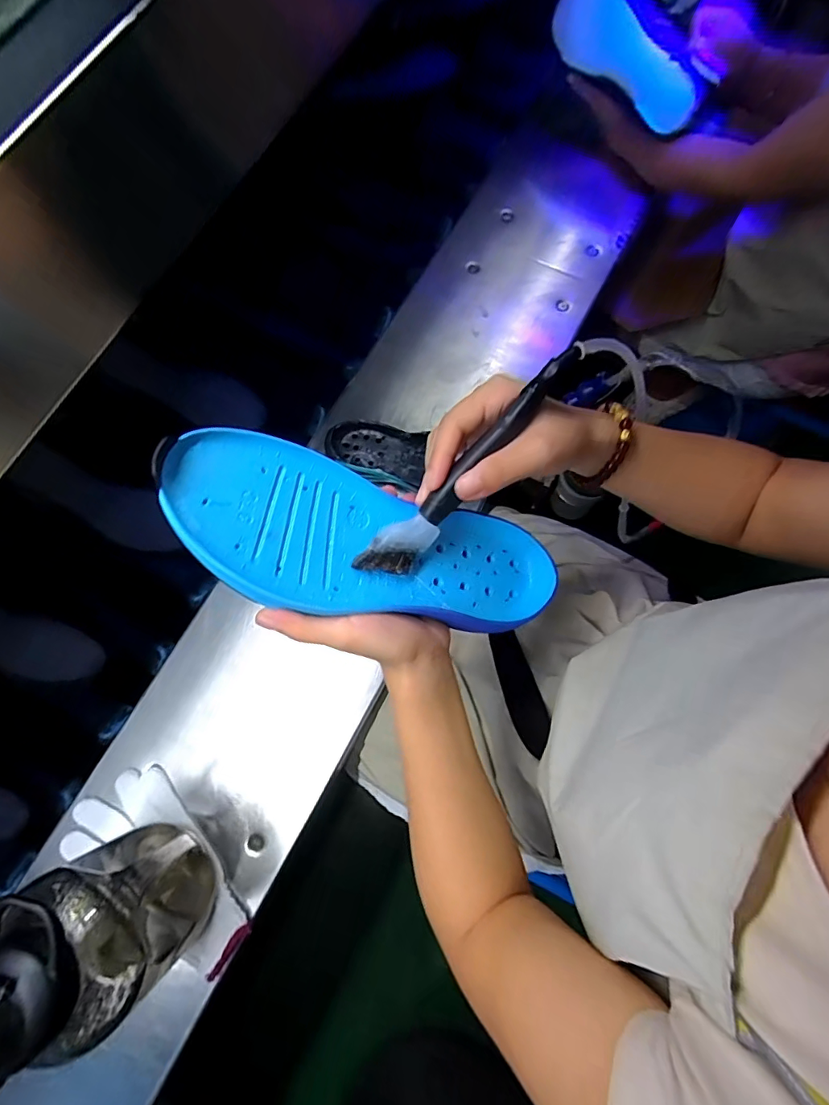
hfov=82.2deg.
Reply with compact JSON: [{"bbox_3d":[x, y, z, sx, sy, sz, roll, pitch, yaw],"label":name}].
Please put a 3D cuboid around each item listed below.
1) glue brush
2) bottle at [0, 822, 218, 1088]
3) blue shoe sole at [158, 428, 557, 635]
[{"bbox_3d":[0.031,-0.051,0.284,0.024,0.028,0.175,42,102,9],"label":"glue brush"},{"bbox_3d":[-0.254,0.307,0.399,0.097,0.227,0.093,10,77,2],"label":"bottle"},{"bbox_3d":[-0.021,-0.003,0.299,0.244,0.026,0.091,16,75,-23],"label":"blue shoe sole"}]

